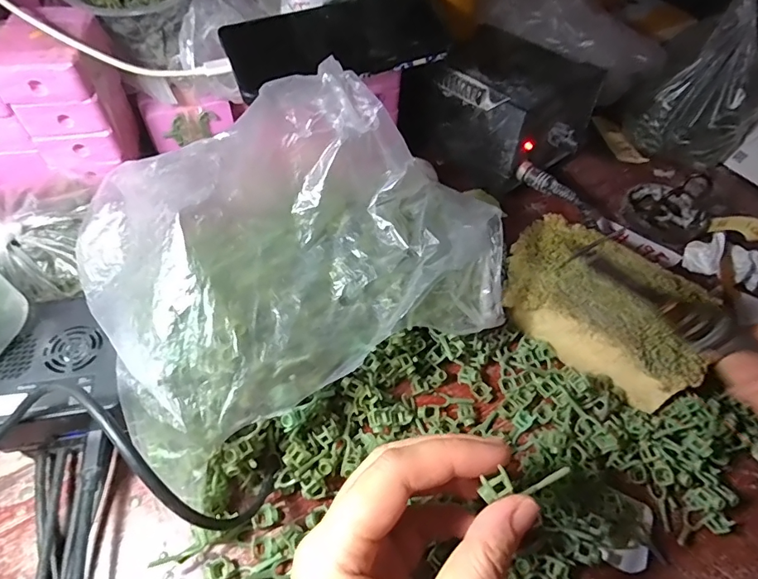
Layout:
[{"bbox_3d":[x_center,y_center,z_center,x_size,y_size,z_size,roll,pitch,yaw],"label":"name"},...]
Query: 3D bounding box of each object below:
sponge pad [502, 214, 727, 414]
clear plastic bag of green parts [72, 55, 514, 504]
[{"bbox_3d":[0.155,0.009,0.331,0.135,0.044,0.093,31,57,16],"label":"sponge pad"},{"bbox_3d":[-0.041,-0.019,0.268,0.230,0.120,0.148,-29,61,-23],"label":"clear plastic bag of green parts"}]

